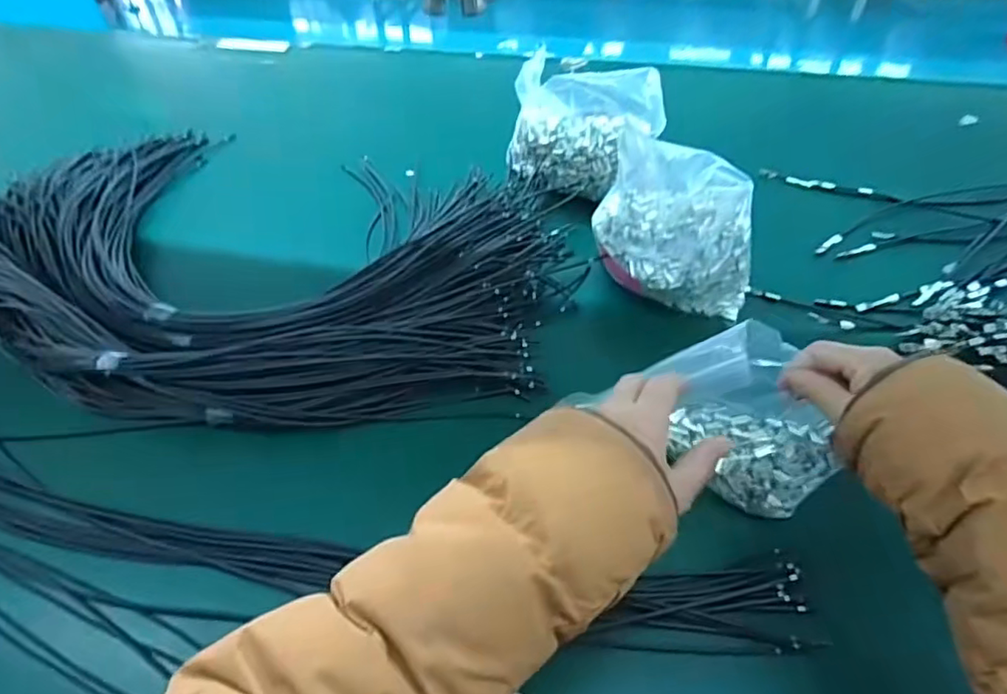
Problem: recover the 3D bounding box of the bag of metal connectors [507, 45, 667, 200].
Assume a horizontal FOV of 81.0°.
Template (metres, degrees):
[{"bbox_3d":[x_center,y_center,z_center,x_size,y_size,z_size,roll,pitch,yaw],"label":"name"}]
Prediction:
[{"bbox_3d":[0.096,-0.276,0.761,0.199,0.155,0.090,19,53,17],"label":"bag of metal connectors"}]

